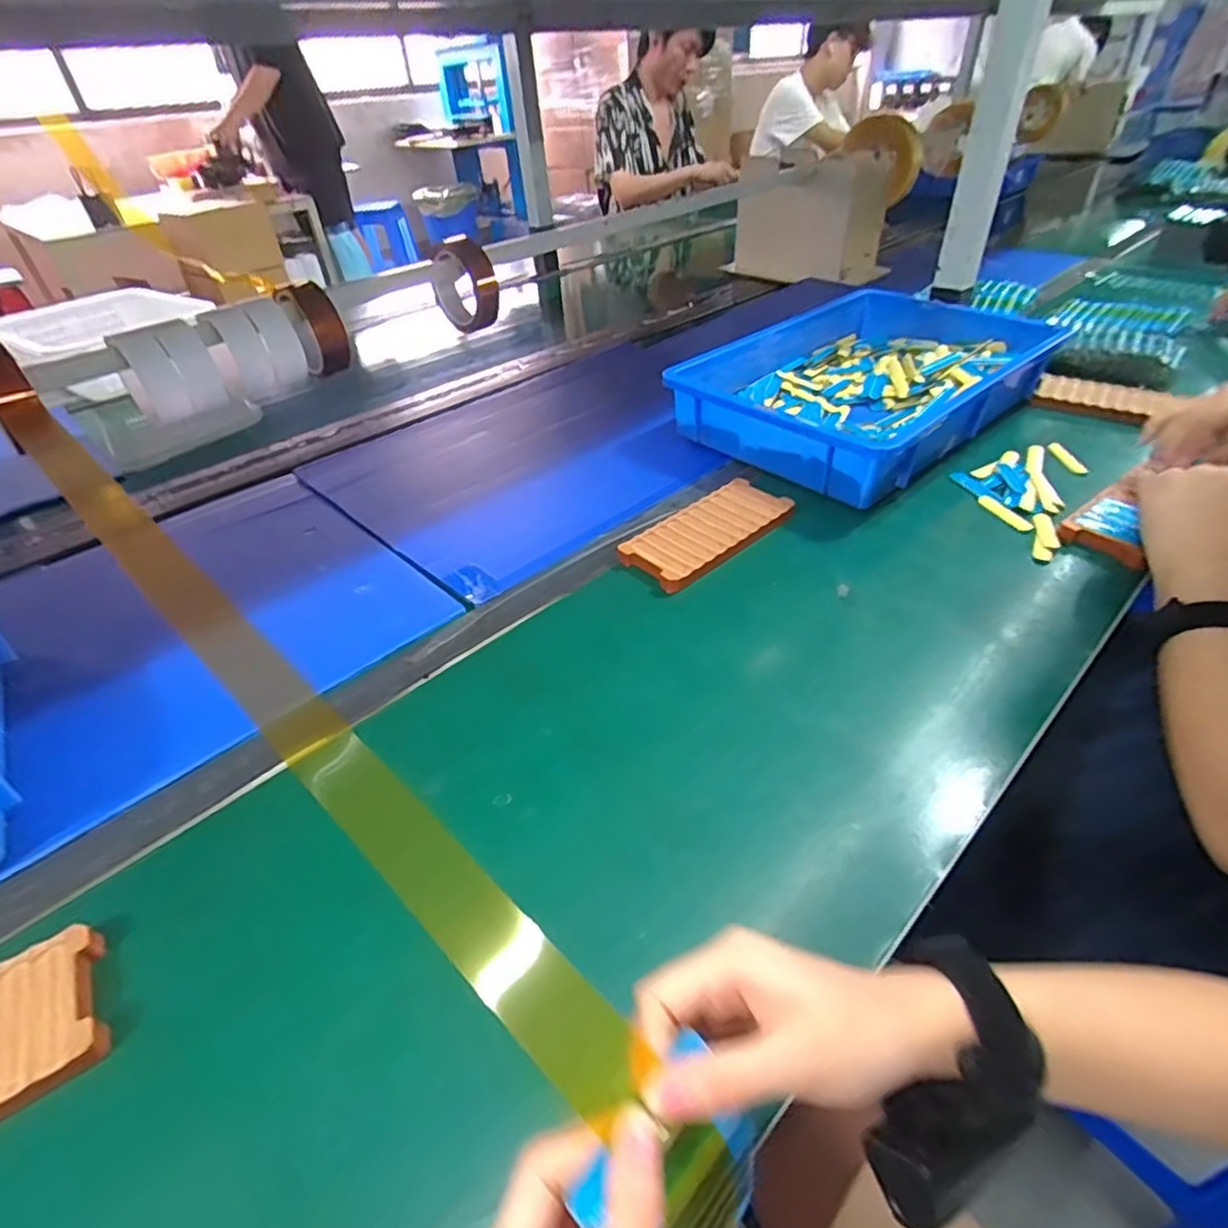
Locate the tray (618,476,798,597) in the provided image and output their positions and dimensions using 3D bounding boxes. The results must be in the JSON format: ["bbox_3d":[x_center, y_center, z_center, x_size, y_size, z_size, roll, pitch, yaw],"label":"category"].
[{"bbox_3d":[0.093,-0.081,0.610,0.173,0.012,0.078,-32,48,-29],"label":"tray"}]

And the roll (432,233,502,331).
[{"bbox_3d":[-0.183,-0.403,0.779,0.037,0.096,0.103,-31,47,-28],"label":"roll"}]

